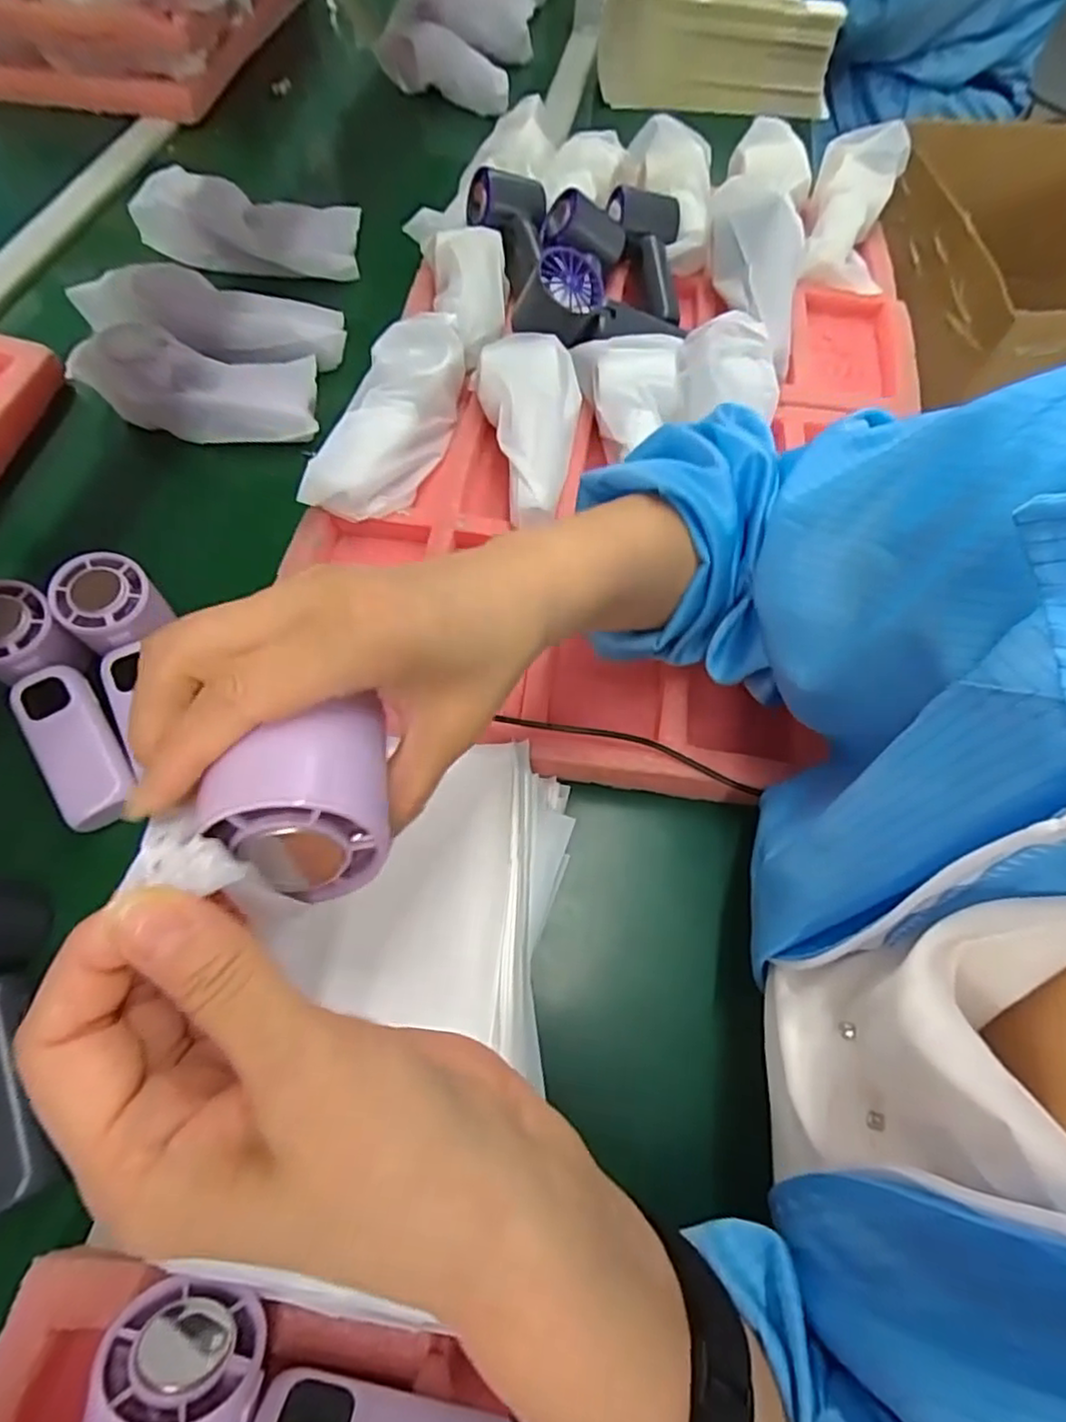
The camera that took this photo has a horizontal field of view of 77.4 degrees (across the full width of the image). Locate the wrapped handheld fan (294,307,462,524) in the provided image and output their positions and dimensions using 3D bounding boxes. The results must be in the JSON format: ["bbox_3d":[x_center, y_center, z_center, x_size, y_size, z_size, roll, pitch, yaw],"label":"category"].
[{"bbox_3d":[-0.099,-0.206,0.474,0.061,0.054,0.173,15,61,5],"label":"wrapped handheld fan"}]

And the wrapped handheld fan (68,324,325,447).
[{"bbox_3d":[-0.258,-0.256,0.515,0.170,0.053,0.076,2,61,-2],"label":"wrapped handheld fan"}]

